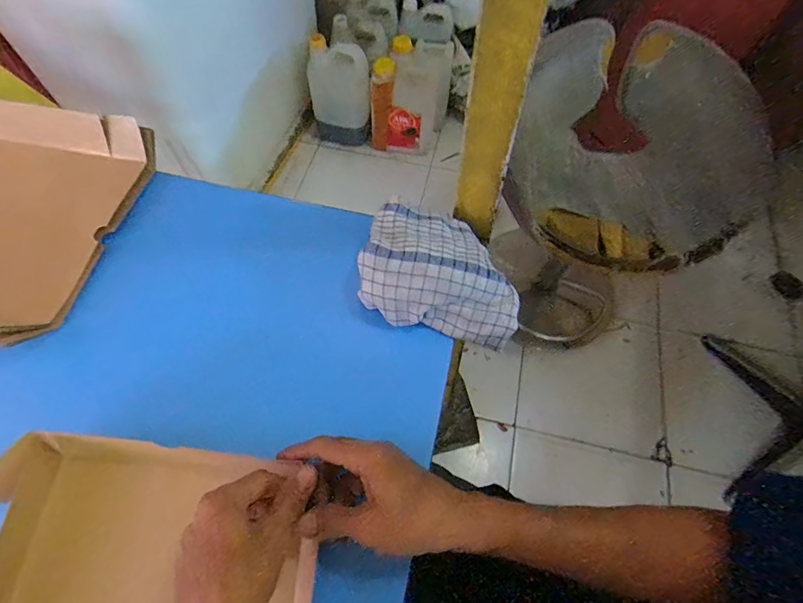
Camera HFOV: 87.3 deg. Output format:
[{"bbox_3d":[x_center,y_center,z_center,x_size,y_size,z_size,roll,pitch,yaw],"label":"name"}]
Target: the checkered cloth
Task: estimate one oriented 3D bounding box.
[{"bbox_3d":[0.044,-0.032,0.445,0.164,0.054,0.120,11,63,3],"label":"checkered cloth"}]

